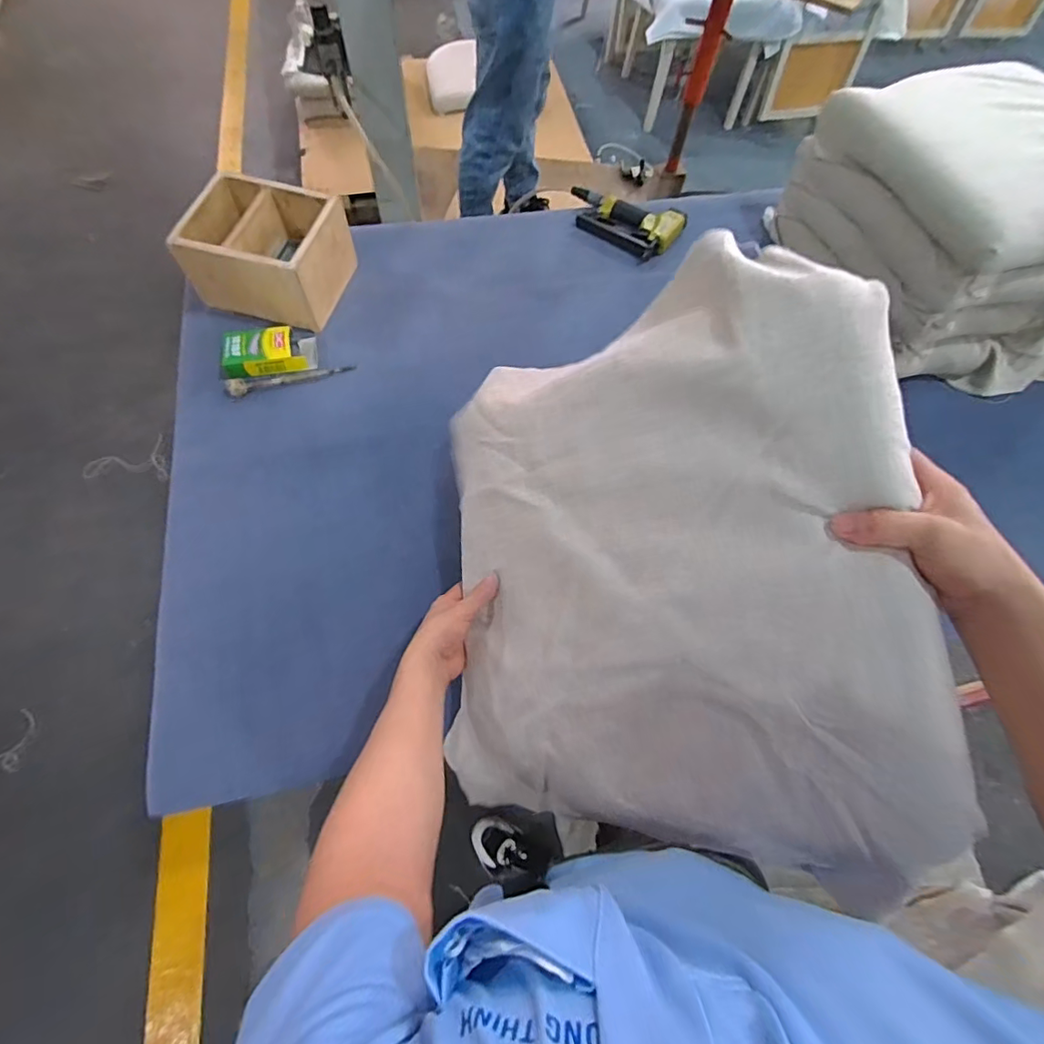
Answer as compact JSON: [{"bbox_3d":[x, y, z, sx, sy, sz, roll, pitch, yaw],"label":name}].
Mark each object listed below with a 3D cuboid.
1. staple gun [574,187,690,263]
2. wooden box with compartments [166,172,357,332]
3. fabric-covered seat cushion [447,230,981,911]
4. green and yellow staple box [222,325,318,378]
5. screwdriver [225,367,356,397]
[{"bbox_3d":[0.203,-0.615,1.037,0.230,0.045,0.133,30,68,10],"label":"staple gun"},{"bbox_3d":[-0.433,-0.471,0.883,0.223,0.129,0.211,17,66,5],"label":"wooden box with compartments"},{"bbox_3d":[0.107,0.049,0.521,0.483,0.047,0.523,-10,85,39],"label":"fabric-covered seat cushion"},{"bbox_3d":[-0.429,-0.292,0.868,0.148,0.035,0.086,-11,67,-7],"label":"green and yellow staple box"},{"bbox_3d":[-0.395,-0.249,0.877,0.205,0.026,0.030,-18,68,-11],"label":"screwdriver"}]

